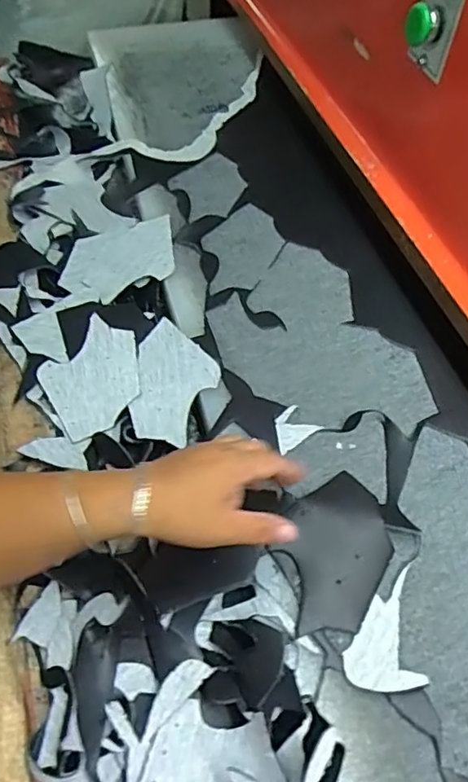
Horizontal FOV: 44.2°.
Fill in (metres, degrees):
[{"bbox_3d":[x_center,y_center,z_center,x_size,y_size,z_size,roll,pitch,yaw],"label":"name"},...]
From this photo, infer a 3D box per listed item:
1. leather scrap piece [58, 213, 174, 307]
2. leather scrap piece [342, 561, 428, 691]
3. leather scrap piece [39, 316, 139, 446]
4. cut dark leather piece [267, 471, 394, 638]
[{"bbox_3d":[-0.136,-0.153,0.675,0.130,0.010,0.114,-13,57,-3],"label":"leather scrap piece"},{"bbox_3d":[0.112,0.183,0.444,0.056,0.004,0.089,0,50,4],"label":"leather scrap piece"},{"bbox_3d":[-0.142,-0.012,0.585,0.093,0.014,0.117,36,65,13],"label":"leather scrap piece"},{"bbox_3d":[0.082,0.132,0.477,0.088,0.006,0.133,26,59,15],"label":"cut dark leather piece"}]

